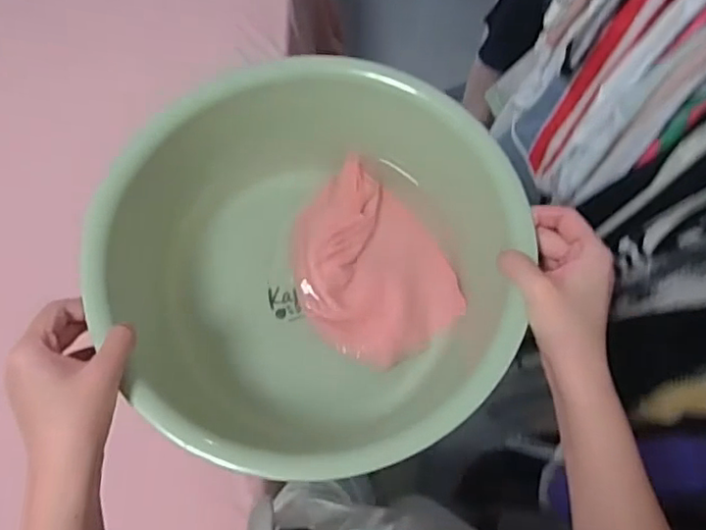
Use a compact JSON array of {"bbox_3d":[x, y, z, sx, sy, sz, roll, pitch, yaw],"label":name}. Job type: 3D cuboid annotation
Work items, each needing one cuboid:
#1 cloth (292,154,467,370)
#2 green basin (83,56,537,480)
[{"bbox_3d":[0.011,0.001,0.520,0.126,0.025,0.159,-37,76,-10],"label":"cloth"},{"bbox_3d":[-0.029,0.014,0.470,0.296,0.118,0.271,0,73,0],"label":"green basin"}]

